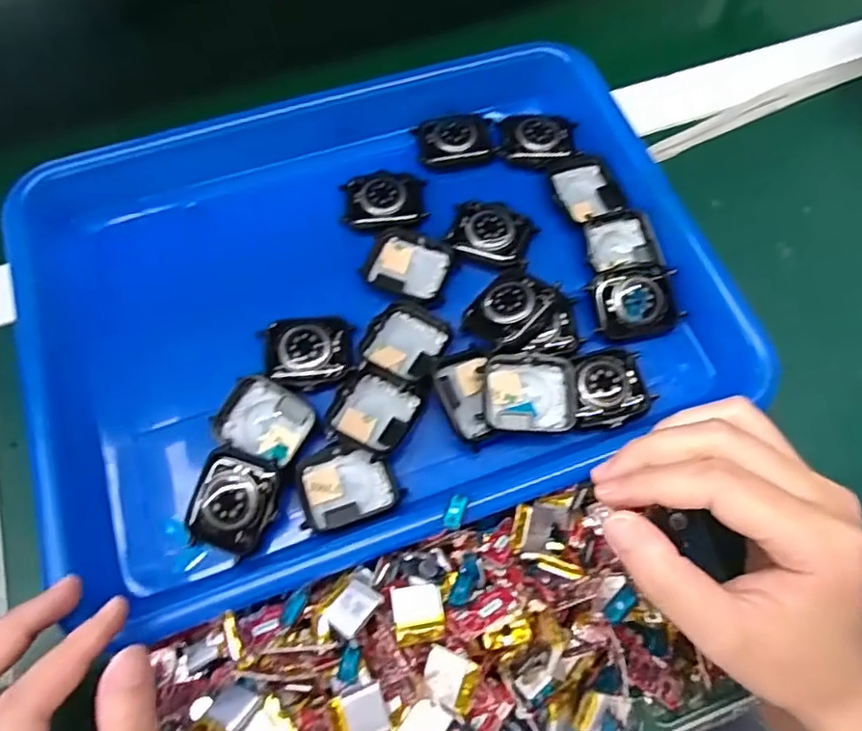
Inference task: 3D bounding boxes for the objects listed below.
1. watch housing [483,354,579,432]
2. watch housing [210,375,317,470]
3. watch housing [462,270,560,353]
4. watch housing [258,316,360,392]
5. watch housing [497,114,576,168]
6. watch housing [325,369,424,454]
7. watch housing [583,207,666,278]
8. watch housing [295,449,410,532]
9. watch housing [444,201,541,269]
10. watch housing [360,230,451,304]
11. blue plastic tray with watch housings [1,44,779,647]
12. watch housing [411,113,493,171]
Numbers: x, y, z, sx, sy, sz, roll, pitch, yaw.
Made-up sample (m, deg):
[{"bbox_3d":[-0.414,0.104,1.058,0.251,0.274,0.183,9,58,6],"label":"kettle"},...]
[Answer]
[{"bbox_3d":[0.046,0.012,0.281,0.043,0.009,0.034,1,66,0],"label":"watch housing"},{"bbox_3d":[-0.076,0.025,0.280,0.041,0.012,0.034,22,68,10],"label":"watch housing"},{"bbox_3d":[0.039,-0.029,0.298,0.033,0.012,0.040,38,71,15],"label":"watch housing"},{"bbox_3d":[-0.059,-0.008,0.294,0.042,0.010,0.039,-7,66,-3],"label":"watch housing"},{"bbox_3d":[0.062,-0.130,0.349,0.044,0.007,0.036,0,66,0],"label":"watch housing"},{"bbox_3d":[-0.026,0.021,0.281,0.035,0.011,0.040,23,68,10],"label":"watch housing"},{"bbox_3d":[0.099,-0.065,0.319,0.038,0.016,0.038,-16,67,-7],"label":"watch housing"},{"bbox_3d":[-0.037,0.053,0.272,0.042,0.010,0.033,-17,67,-8],"label":"watch housing"},{"bbox_3d":[0.032,-0.069,0.320,0.042,0.007,0.034,16,67,7],"label":"watch housing"},{"bbox_3d":[-0.012,-0.052,0.314,0.042,0.009,0.036,15,67,7],"label":"watch housing"},{"bbox_3d":[-0.032,-0.050,0.314,0.319,0.040,0.272,-19,67,-8],"label":"blue plastic tray with watch housings"},{"bbox_3d":[0.015,-0.130,0.348,0.043,0.009,0.033,-10,66,-4],"label":"watch housing"}]

